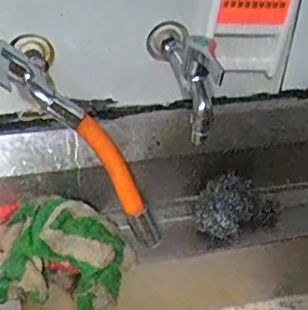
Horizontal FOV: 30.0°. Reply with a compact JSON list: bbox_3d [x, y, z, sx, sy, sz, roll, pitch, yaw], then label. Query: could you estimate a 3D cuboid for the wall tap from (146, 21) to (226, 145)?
[{"bbox_3d":[0.026,-0.085,0.571,0.067,0.079,0.130,4,38,-2],"label":"wall tap"}]

